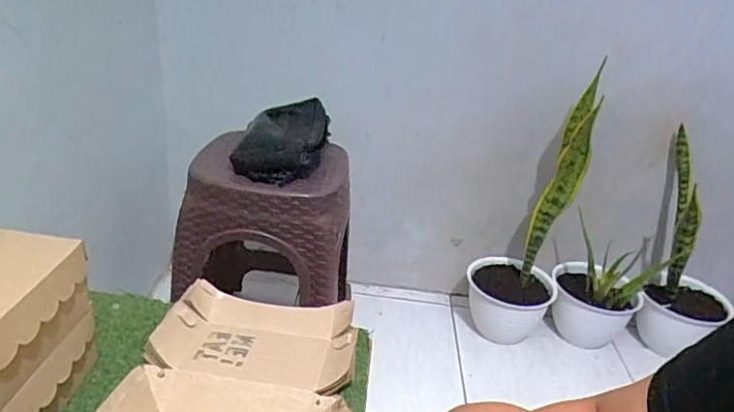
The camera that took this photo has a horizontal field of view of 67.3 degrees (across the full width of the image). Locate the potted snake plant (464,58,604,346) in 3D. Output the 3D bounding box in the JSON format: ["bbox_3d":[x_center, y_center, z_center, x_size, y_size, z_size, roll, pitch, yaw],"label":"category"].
[{"bbox_3d":[0.350,0.030,1.202,0.192,0.562,0.157,14,28,13],"label":"potted snake plant"}]

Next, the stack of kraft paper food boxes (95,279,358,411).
[{"bbox_3d":[-0.114,0.164,0.519,0.205,0.050,0.270,6,27,-1],"label":"stack of kraft paper food boxes"}]

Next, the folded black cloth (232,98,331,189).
[{"bbox_3d":[-0.151,-0.132,1.029,0.142,0.075,0.256,7,27,1],"label":"folded black cloth"}]

